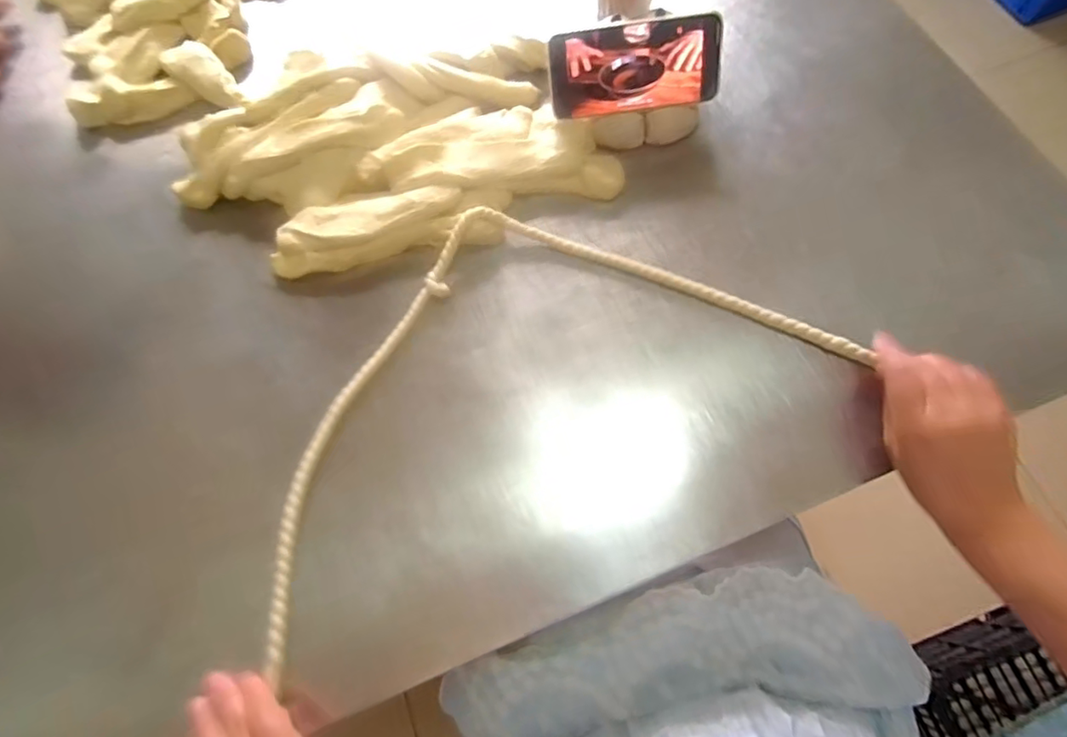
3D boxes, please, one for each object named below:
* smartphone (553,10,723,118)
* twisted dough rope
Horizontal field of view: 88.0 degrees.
[{"bbox_3d":[0.092,-0.272,0.499,0.150,0.073,0.009,-6,34,3],"label":"smartphone"},{"bbox_3d":[-0.019,-0.006,0.461,0.503,0.028,0.269,-27,72,-7],"label":"twisted dough rope"}]

